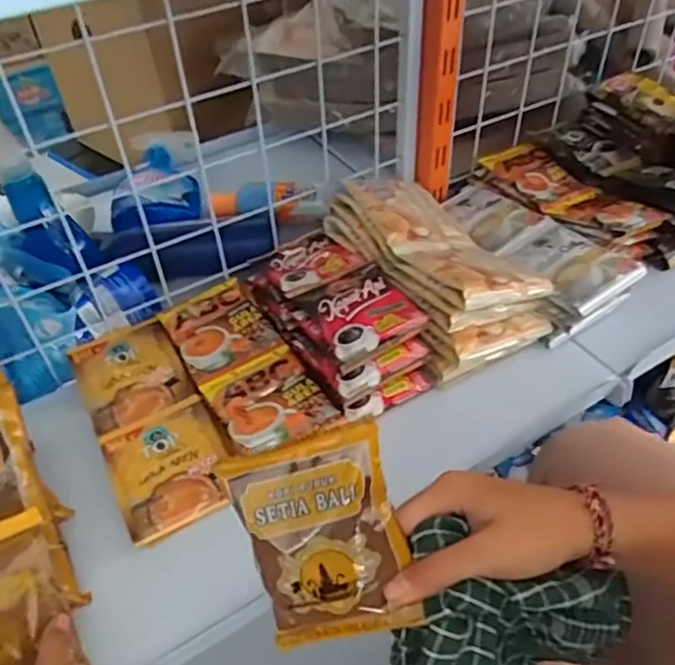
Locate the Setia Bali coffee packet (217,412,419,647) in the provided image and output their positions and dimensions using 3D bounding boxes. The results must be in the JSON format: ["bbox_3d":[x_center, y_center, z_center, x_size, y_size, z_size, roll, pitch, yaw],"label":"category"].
[{"bbox_3d":[-0.005,0.115,0.337,0.083,0.115,0.019,-18,5,2],"label":"Setia Bali coffee packet"}]

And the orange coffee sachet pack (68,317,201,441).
[{"bbox_3d":[-0.187,0.038,0.563,0.088,0.014,0.109,-24,48,-19],"label":"orange coffee sachet pack"}]

